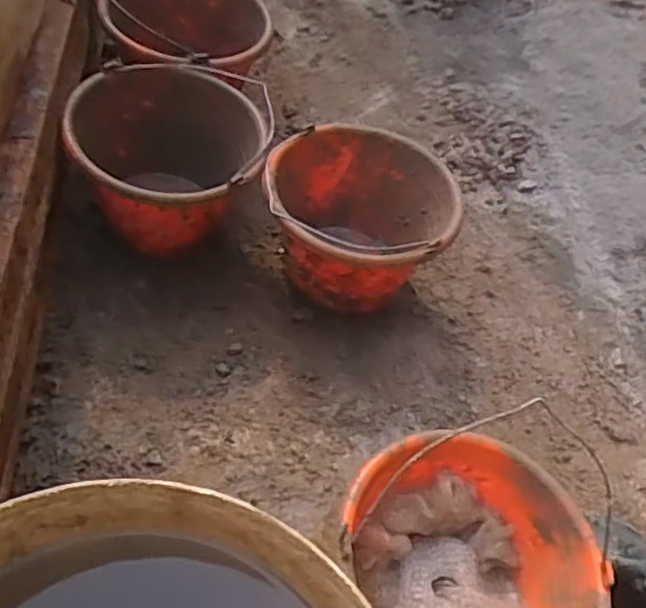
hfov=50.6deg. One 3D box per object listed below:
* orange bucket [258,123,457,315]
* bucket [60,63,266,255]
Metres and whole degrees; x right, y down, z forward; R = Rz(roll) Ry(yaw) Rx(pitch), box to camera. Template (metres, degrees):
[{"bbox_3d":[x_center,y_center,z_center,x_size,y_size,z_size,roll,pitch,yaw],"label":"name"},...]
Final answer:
[{"bbox_3d":[0.045,-0.095,0.887,0.229,0.193,0.219,4,56,-7],"label":"orange bucket"},{"bbox_3d":[-0.197,-0.173,0.890,0.232,0.179,0.245,-2,57,-11],"label":"bucket"}]

